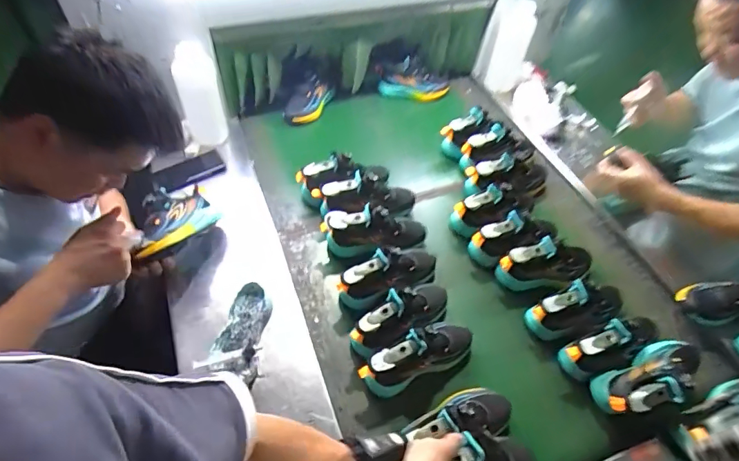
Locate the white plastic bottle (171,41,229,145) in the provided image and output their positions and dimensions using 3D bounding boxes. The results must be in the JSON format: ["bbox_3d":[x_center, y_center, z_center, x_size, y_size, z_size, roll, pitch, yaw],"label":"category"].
[{"bbox_3d":[-0.455,-0.368,1.163,0.105,0.261,0.105,-16,54,-17],"label":"white plastic bottle"}]

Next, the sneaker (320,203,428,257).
[{"bbox_3d":[0.015,-0.008,0.943,0.227,0.108,0.081,-11,52,-13],"label":"sneaker"}]

